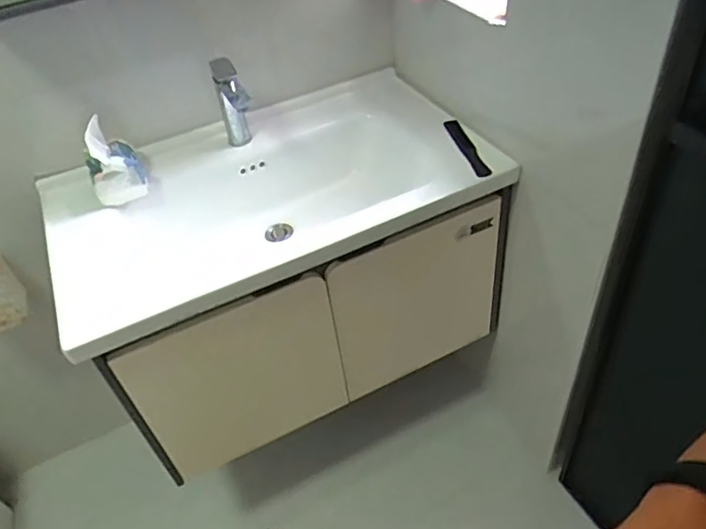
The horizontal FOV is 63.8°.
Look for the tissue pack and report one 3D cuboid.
[{"bbox_3d":[-0.444,-0.179,1.058,0.095,0.146,0.102,-20,44,-15],"label":"tissue pack"}]

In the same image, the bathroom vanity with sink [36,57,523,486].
[{"bbox_3d":[-0.165,-0.025,1.162,0.834,0.497,0.478,-21,44,-16],"label":"bathroom vanity with sink"}]

